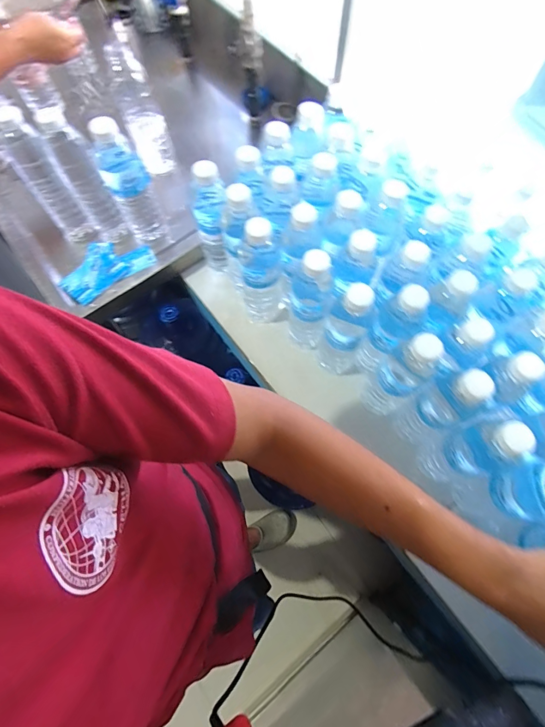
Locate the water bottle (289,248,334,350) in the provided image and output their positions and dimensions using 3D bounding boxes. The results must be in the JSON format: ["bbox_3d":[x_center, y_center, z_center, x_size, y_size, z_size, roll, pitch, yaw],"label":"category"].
[{"bbox_3d":[0.056,-0.092,0.532,0.058,0.205,0.062,0,70,0],"label":"water bottle"}]

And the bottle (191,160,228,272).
[{"bbox_3d":[-0.095,-0.221,0.571,0.051,0.186,0.061,-15,70,-5],"label":"bottle"}]

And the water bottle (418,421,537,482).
[{"bbox_3d":[0.248,0.112,0.456,0.061,0.210,0.053,-22,71,-8],"label":"water bottle"}]

